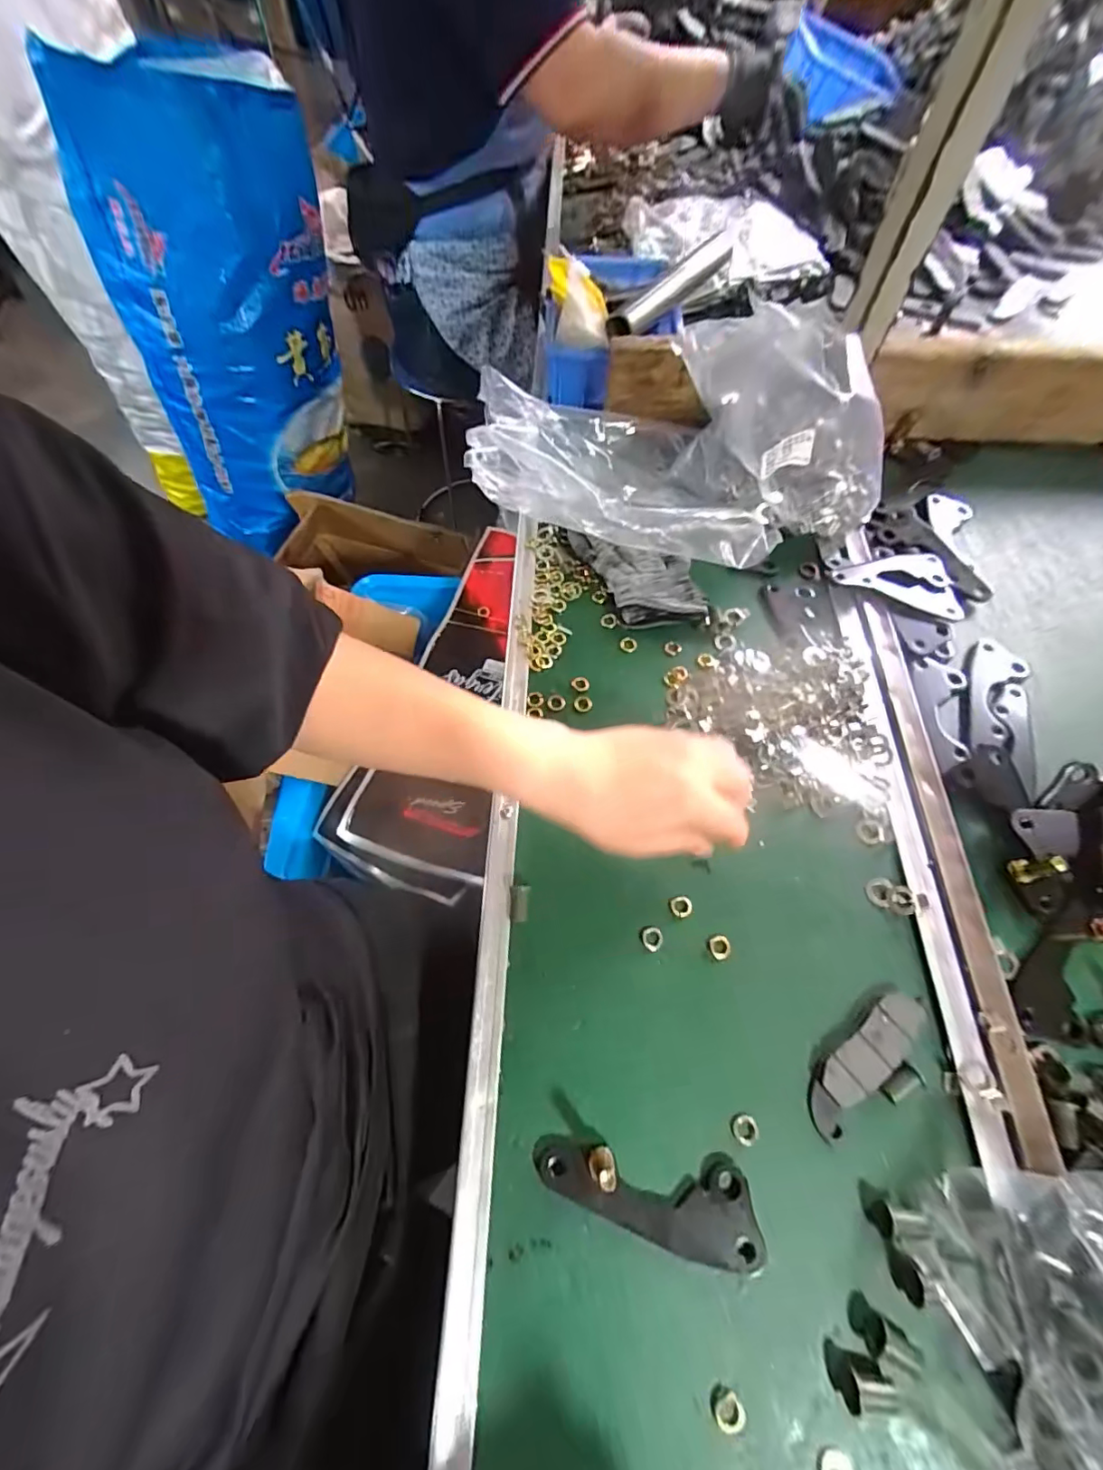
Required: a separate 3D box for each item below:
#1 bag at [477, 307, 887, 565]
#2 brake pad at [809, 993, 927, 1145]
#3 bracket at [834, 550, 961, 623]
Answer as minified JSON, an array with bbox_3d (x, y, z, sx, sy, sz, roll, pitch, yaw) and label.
[{"bbox_3d":[0.103,-0.247,0.415,0.325,0.139,0.172,4,63,0],"label":"bag"},{"bbox_3d":[0.171,0.176,0.290,0.089,0.007,0.026,-36,69,-19],"label":"brake pad"},{"bbox_3d":[0.279,-0.125,0.435,0.102,0.006,0.067,2,67,-5],"label":"bracket"}]

